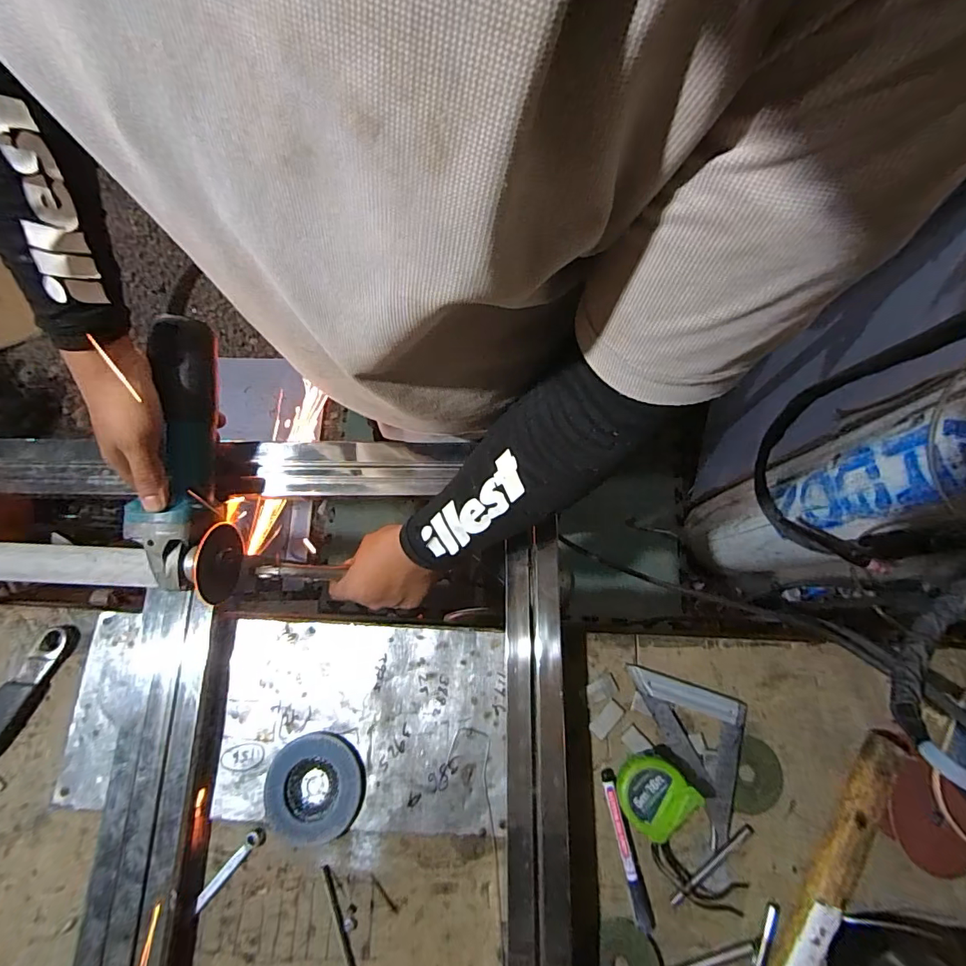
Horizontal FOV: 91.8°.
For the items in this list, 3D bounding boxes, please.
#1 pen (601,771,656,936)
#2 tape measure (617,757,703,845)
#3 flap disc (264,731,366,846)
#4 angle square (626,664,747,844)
[{"bbox_3d":[0.136,0.351,0.447,0.016,0.008,0.134,-13,76,-2],"label":"pen"},{"bbox_3d":[0.160,0.295,0.446,0.061,0.036,0.060,-44,79,-10],"label":"tape measure"},{"bbox_3d":[-0.167,0.303,0.467,0.095,0.011,0.091,-3,75,0],"label":"flap disc"},{"bbox_3d":[0.226,0.253,0.471,0.100,0.010,0.164,-22,76,-5],"label":"angle square"}]

